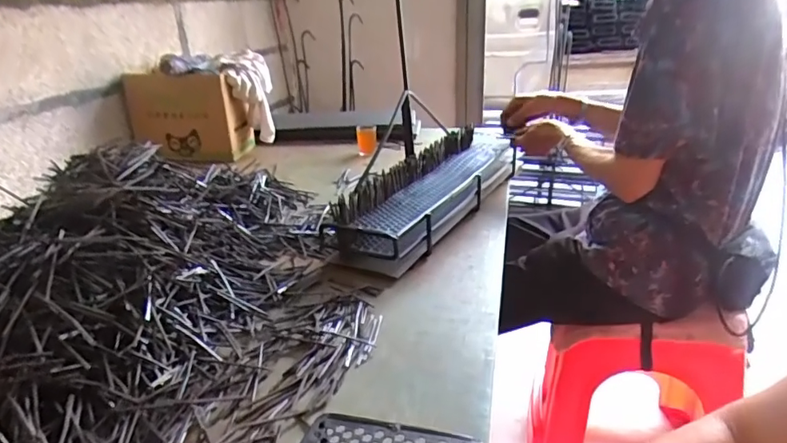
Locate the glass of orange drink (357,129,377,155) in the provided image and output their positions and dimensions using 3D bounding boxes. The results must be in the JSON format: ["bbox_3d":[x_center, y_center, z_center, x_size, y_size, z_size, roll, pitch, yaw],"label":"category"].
[{"bbox_3d":[-0.073,-0.223,1.447,0.055,0.068,0.054,-4,23,-3],"label":"glass of orange drink"}]

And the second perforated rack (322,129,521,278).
[{"bbox_3d":[0.083,-0.075,1.037,0.169,0.113,0.589,11,27,30],"label":"second perforated rack"}]

